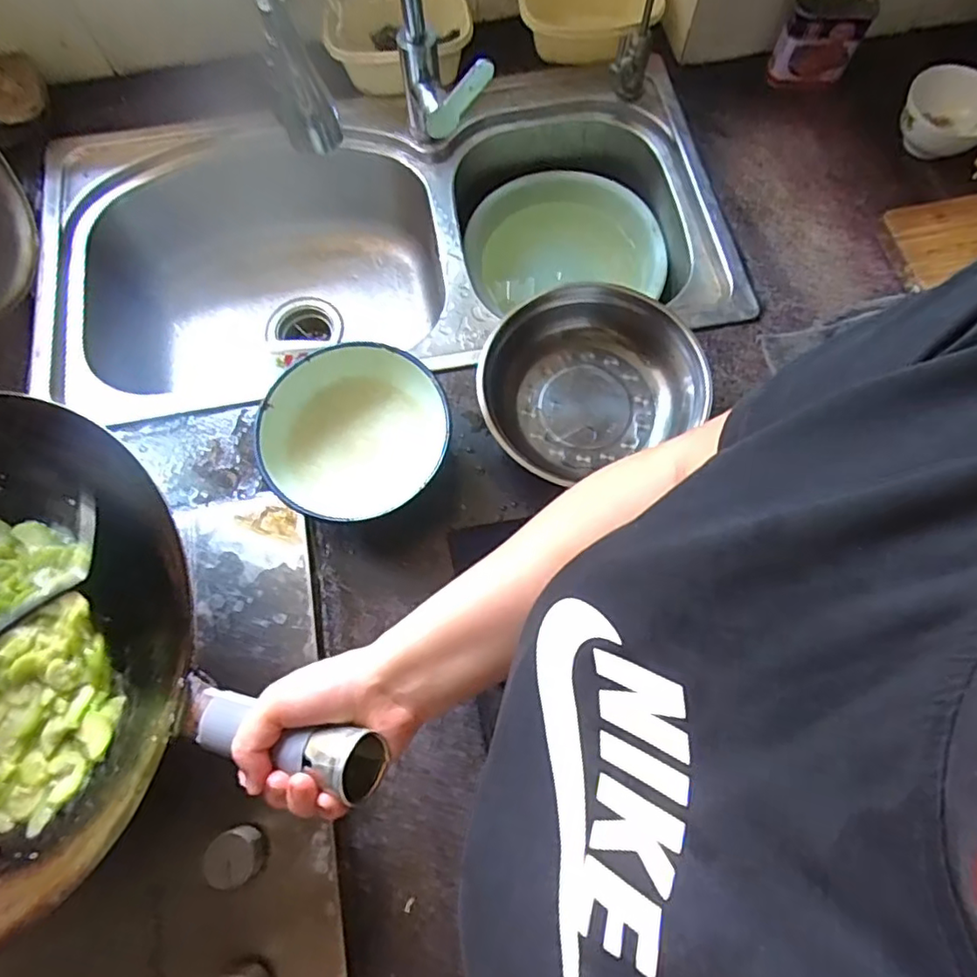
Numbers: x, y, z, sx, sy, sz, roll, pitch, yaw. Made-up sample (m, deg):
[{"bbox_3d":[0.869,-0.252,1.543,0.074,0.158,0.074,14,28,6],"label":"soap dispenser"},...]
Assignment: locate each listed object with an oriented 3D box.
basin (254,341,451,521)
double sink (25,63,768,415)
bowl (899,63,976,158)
[{"bbox_3d":[-0.130,-0.049,0.597,0.173,0.082,0.168,0,70,1],"label":"basin"},{"bbox_3d":[-0.136,-0.284,0.821,0.826,0.208,0.472,-1,70,0],"label":"double sink"},{"bbox_3d":[0.571,-0.462,0.751,0.108,0.056,0.100,0,70,1],"label":"bowl"}]

